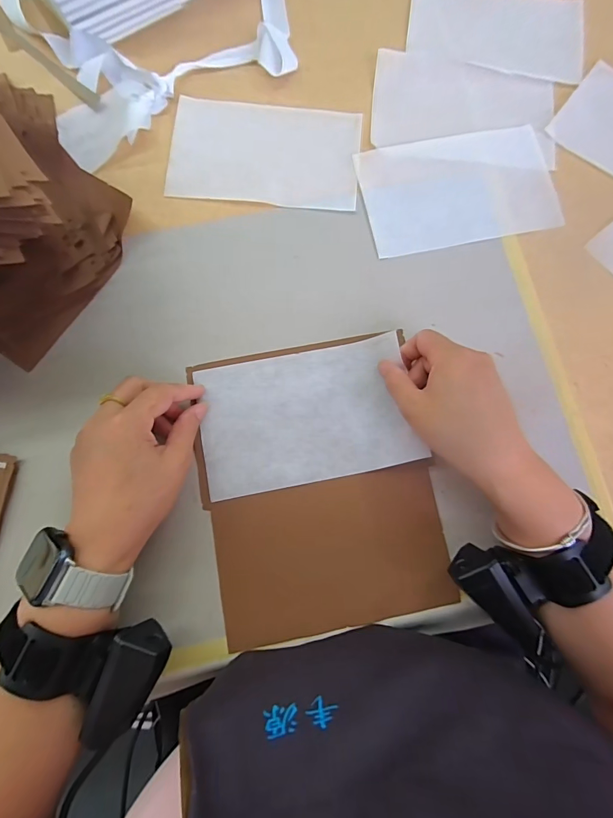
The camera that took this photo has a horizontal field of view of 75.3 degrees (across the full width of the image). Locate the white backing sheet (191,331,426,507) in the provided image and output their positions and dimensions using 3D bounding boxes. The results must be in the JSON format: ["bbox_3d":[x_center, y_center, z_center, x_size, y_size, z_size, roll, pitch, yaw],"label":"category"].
[{"bbox_3d":[-0.001,0.004,0.329,0.170,0.018,0.109,-11,80,-3],"label":"white backing sheet"}]

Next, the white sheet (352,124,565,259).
[{"bbox_3d":[0.142,-0.208,0.376,0.174,0.010,0.109,-10,83,0],"label":"white sheet"}]

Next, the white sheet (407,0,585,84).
[{"bbox_3d":[0.197,-0.396,0.411,0.177,0.008,0.103,13,81,2],"label":"white sheet"}]

